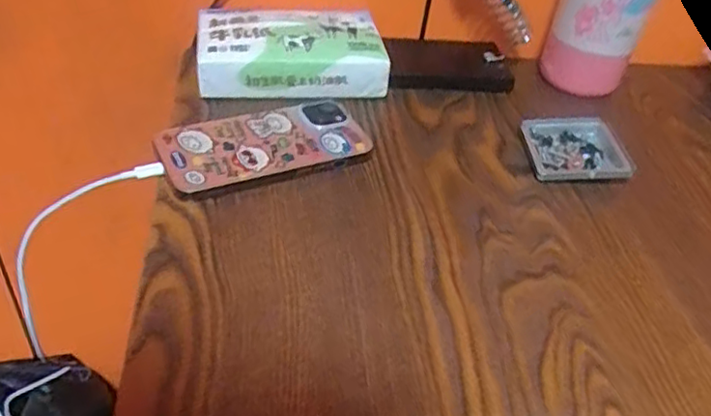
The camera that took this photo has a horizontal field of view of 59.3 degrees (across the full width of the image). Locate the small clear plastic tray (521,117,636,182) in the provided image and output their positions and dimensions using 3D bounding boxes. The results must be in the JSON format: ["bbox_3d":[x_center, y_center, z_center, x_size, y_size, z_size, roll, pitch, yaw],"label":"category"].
[{"bbox_3d":[0.163,-0.042,0.463,0.071,0.015,0.067,2,42,-6],"label":"small clear plastic tray"}]

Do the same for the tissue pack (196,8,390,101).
[{"bbox_3d":[-0.049,-0.122,0.478,0.141,0.045,0.066,-3,43,-12],"label":"tissue pack"}]

